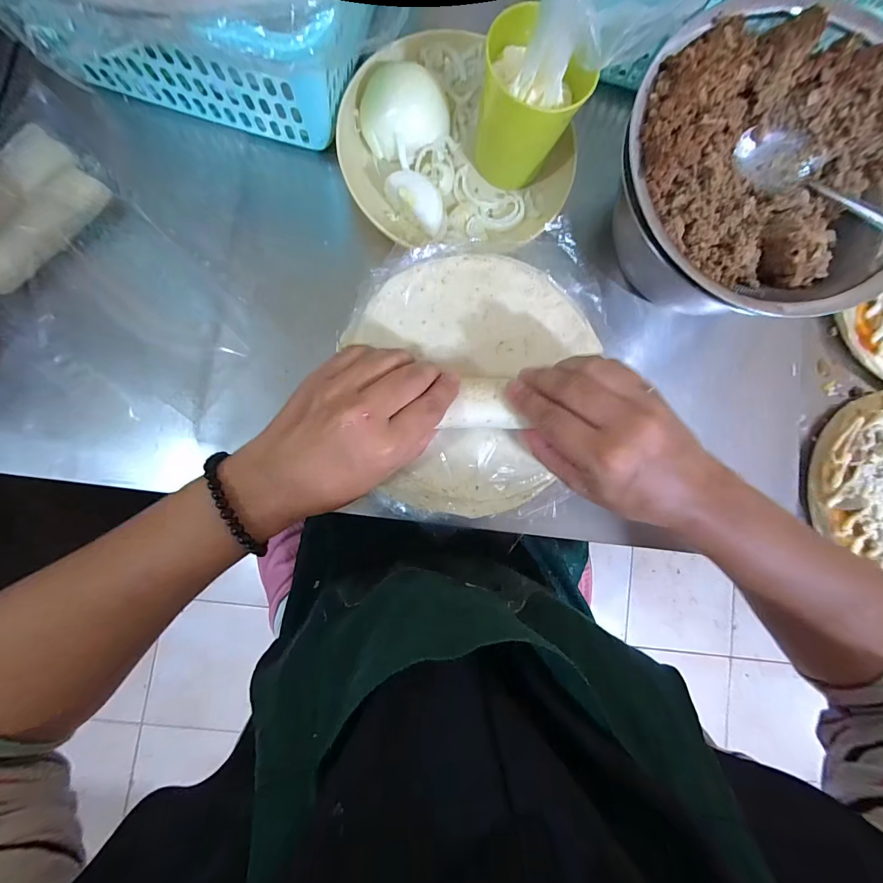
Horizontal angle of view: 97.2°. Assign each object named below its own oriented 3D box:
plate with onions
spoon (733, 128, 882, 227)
[{"bbox_3d":[0.009,-0.241,0.317,0.169,0.038,0.182,1,86,-7],"label":"plate with onions"},{"bbox_3d":[0.279,-0.162,0.267,0.038,0.022,0.168,-40,74,-8],"label":"spoon"}]

